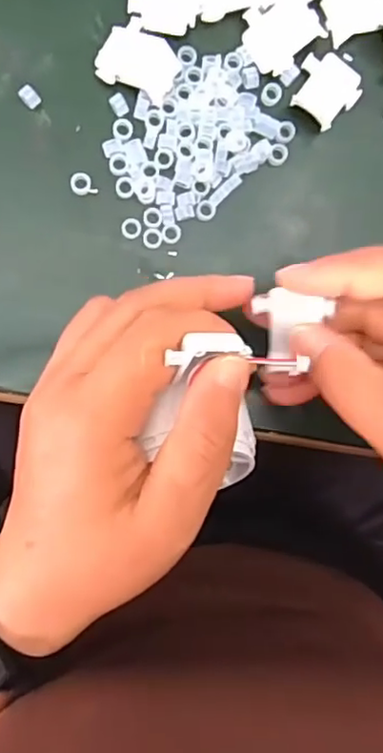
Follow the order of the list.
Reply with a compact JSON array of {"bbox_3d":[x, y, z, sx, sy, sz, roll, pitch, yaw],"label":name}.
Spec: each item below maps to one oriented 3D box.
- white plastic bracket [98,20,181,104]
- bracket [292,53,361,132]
[{"bbox_3d":[-0.022,-0.139,0.266,0.033,0.004,0.029,27,92,-8],"label":"white plastic bracket"},{"bbox_3d":[0.062,-0.133,0.276,0.029,0.005,0.029,37,90,-8],"label":"bracket"}]

